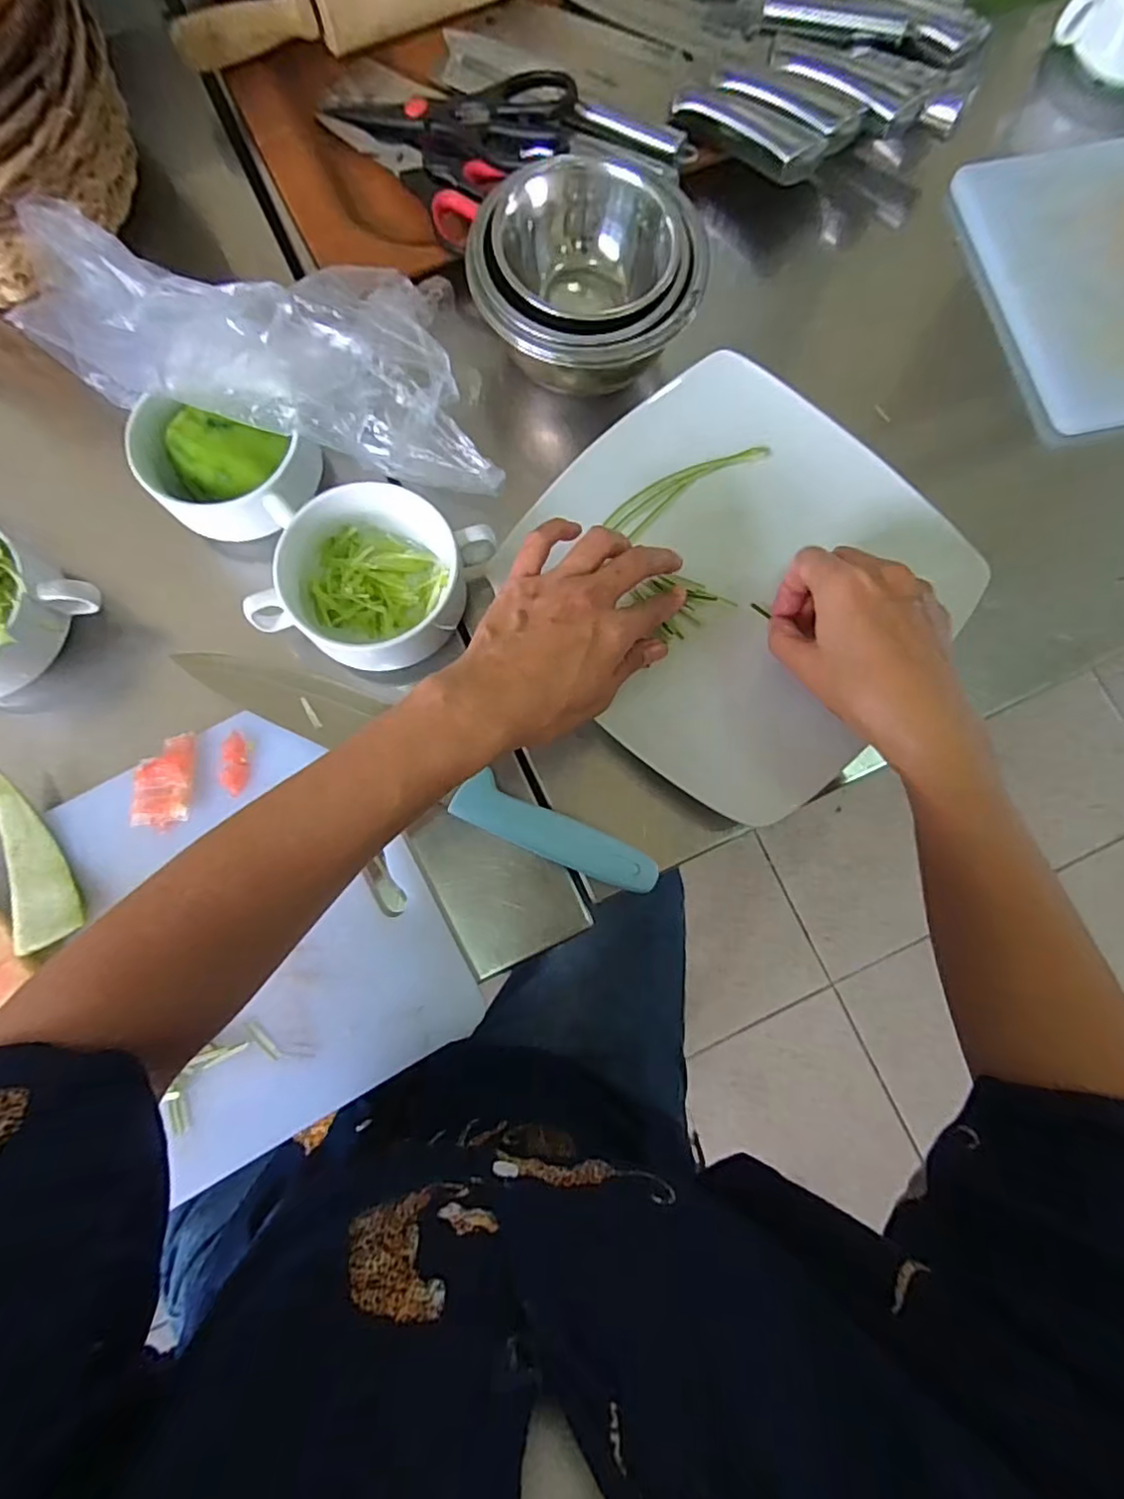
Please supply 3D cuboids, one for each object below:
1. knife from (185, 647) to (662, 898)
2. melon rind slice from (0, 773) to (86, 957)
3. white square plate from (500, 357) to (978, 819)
[{"bbox_3d":[-0.084,0.007,0.377,0.305,0.028,0.042,27,82,3],"label":"knife"},{"bbox_3d":[-0.308,0.059,0.352,0.032,0.012,0.108,-27,83,-5],"label":"melon rind slice"},{"bbox_3d":[0.107,-0.108,0.384,0.243,0.029,0.236,44,83,5],"label":"white square plate"}]

